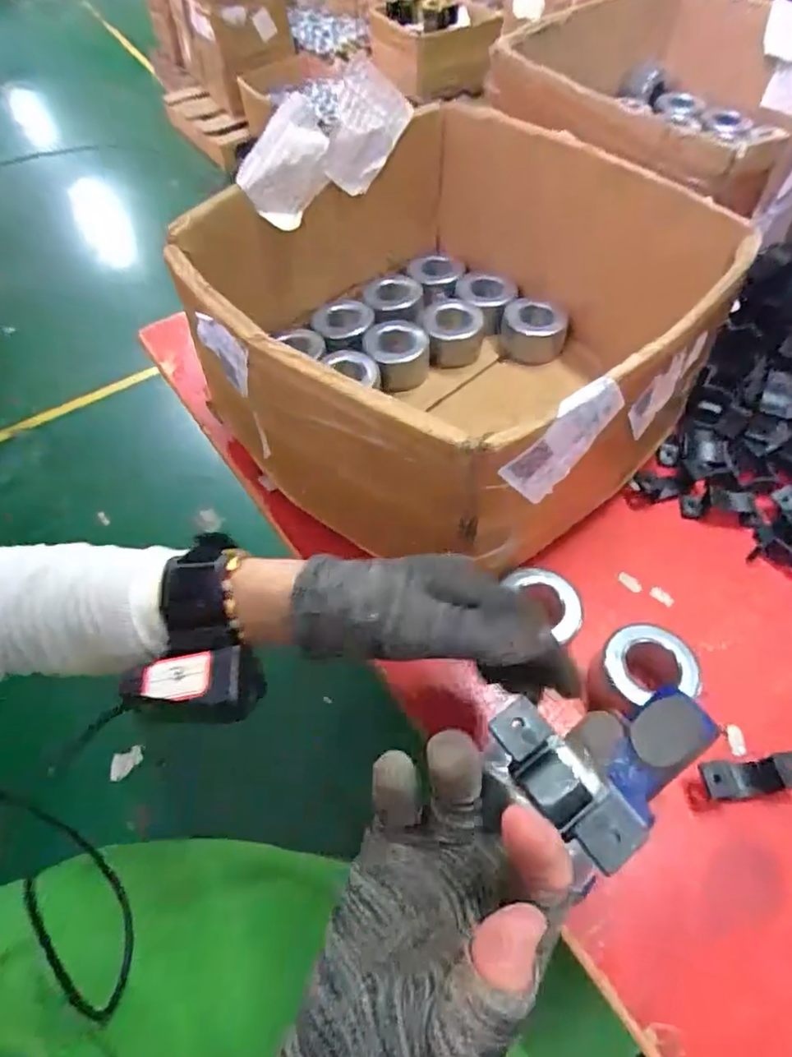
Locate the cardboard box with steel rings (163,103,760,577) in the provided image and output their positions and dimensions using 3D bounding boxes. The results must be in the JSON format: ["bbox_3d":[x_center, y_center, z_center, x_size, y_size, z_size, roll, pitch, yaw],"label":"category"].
[{"bbox_3d":[0.034,-0.177,0.495,0.358,0.159,0.390,-35,61,-19],"label":"cardboard box with steel rings"}]

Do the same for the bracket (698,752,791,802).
[{"bbox_3d":[0.218,0.152,0.363,0.061,0.023,0.021,-7,56,-2],"label":"bracket"}]

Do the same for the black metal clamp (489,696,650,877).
[{"bbox_3d":[0.063,0.098,0.228,0.026,0.020,0.064,-32,57,-18],"label":"black metal clamp"}]

